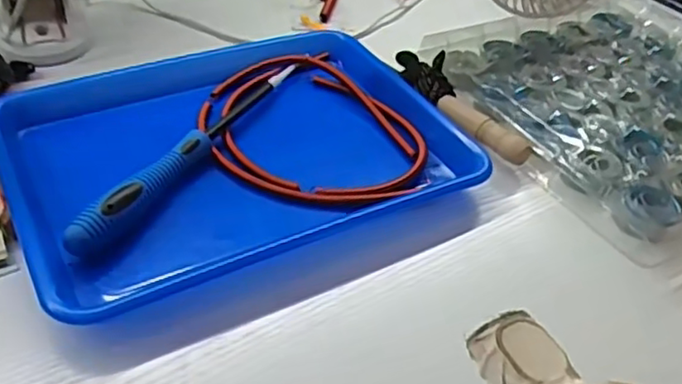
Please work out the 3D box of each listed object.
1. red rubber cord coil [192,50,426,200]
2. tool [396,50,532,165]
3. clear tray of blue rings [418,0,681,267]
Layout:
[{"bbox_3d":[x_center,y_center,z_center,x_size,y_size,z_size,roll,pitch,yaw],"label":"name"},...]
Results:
[{"bbox_3d":[-0.028,-0.057,0.554,0.164,0.015,0.199,-15,46,-21],"label":"red rubber cord coil"},{"bbox_3d":[0.102,-0.082,0.574,0.038,0.023,0.158,-24,50,-29],"label":"tool"},{"bbox_3d":[0.275,-0.096,0.615,0.306,0.028,0.297,-19,47,-24],"label":"clear tray of blue rings"}]

